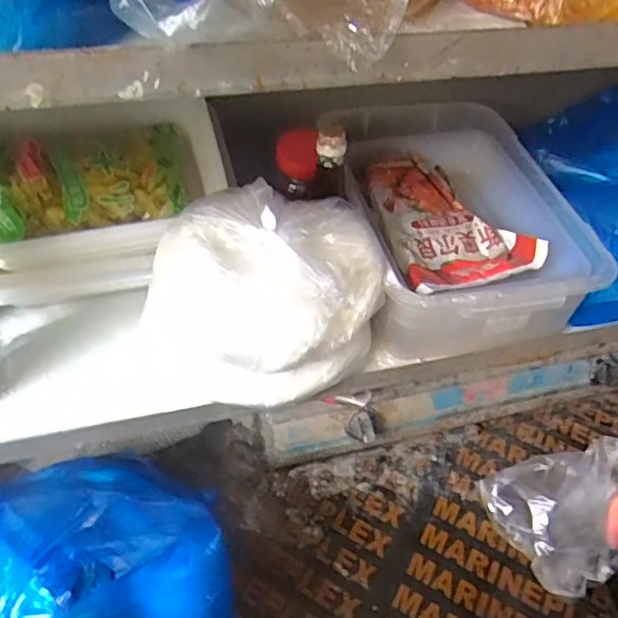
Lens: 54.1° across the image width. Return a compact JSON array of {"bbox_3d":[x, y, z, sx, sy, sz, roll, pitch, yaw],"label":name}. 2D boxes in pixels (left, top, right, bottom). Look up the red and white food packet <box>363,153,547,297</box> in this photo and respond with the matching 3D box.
[{"bbox_3d":[0.183,-0.120,0.814,0.183,0.034,0.276,-7,50,-12],"label":"red and white food packet"}]

